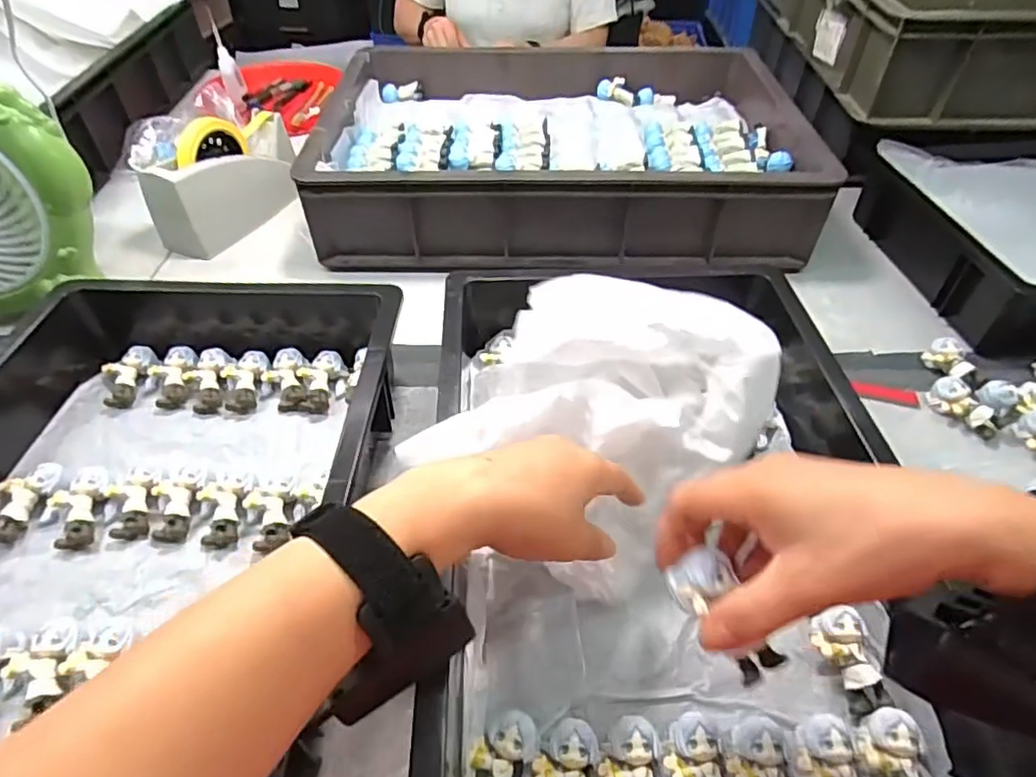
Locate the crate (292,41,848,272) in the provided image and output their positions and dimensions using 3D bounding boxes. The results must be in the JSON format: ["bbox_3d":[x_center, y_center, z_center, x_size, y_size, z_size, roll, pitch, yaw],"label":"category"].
[{"bbox_3d":[0.061,-0.312,0.789,0.589,0.127,0.387,3,47,3],"label":"crate"}]

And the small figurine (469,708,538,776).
[{"bbox_3d":[-0.009,0.226,0.342,0.035,0.031,0.067,5,47,5],"label":"small figurine"}]

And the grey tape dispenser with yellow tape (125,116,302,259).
[{"bbox_3d":[-0.371,-0.273,0.758,0.072,0.118,0.200,19,49,17],"label":"grey tape dispenser with yellow tape"}]

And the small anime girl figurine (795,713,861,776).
[{"bbox_3d":[0.181,0.223,0.345,0.030,0.031,0.054,-8,47,-8],"label":"small anime girl figurine"}]

